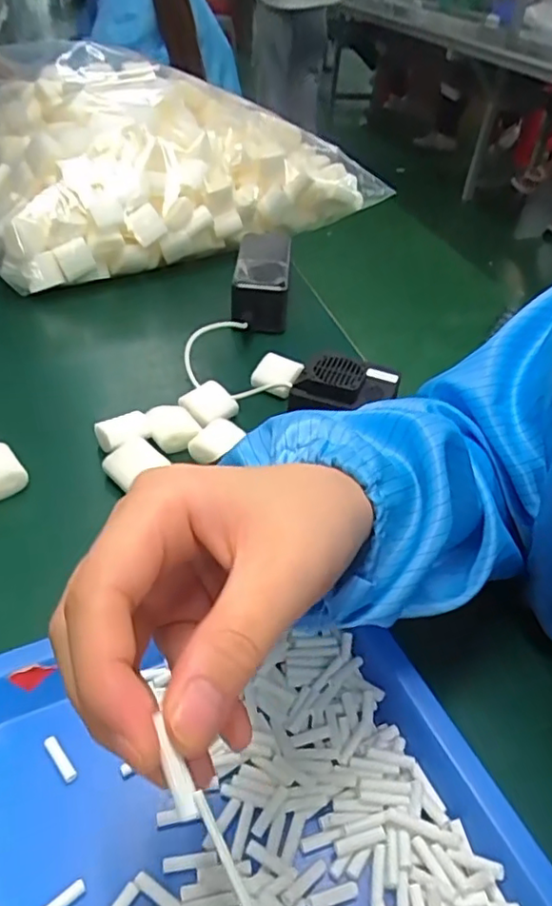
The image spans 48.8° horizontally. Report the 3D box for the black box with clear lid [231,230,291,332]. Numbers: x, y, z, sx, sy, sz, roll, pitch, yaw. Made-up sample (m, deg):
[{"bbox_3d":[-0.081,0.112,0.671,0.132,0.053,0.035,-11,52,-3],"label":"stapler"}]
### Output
[{"bbox_3d":[-0.013,-0.176,0.621,0.053,0.047,0.144,3,42,1],"label":"black box with clear lid"}]

